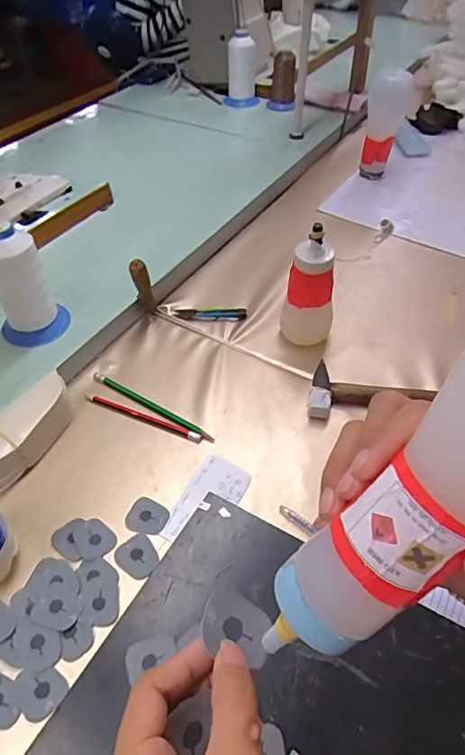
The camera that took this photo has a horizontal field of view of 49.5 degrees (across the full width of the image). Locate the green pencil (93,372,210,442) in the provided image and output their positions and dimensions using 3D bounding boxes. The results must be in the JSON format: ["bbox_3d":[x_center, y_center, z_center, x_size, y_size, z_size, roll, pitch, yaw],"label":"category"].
[{"bbox_3d":[-0.092,0.031,0.572,0.169,0.007,0.011,26,52,21],"label":"green pencil"}]

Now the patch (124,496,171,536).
[{"bbox_3d":[-0.081,0.134,0.484,0.040,0.004,0.034,16,55,20],"label":"patch"}]

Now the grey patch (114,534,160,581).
[{"bbox_3d":[-0.086,0.162,0.454,0.033,0.004,0.039,-28,54,-24],"label":"grey patch"}]

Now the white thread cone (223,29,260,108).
[{"bbox_3d":[0.024,-0.665,1.090,0.074,0.129,0.073,-2,48,-3],"label":"white thread cone"}]

